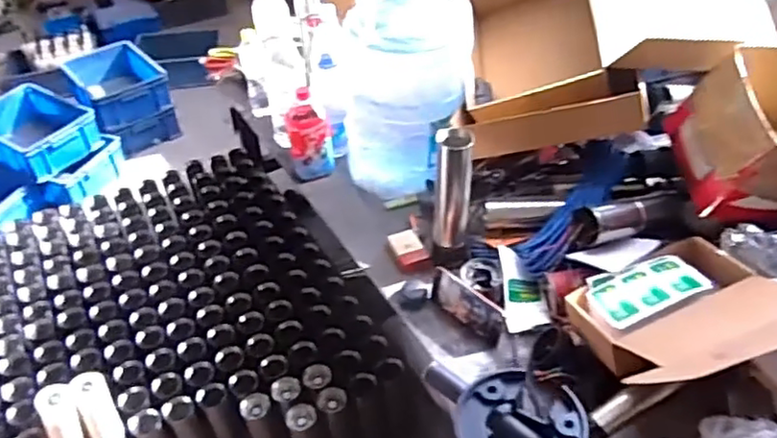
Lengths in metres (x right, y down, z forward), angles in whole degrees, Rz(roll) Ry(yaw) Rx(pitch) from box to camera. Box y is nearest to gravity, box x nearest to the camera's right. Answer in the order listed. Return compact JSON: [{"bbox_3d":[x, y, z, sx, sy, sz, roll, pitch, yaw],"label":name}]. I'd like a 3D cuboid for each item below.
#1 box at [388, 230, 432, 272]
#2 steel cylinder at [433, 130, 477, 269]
[{"bbox_3d":[0.040,0.063,1.286,0.064,0.023,0.088,-18,45,-16],"label":"box"},{"bbox_3d":[0.116,-0.028,1.178,0.070,0.280,0.071,10,44,14],"label":"steel cylinder"}]

